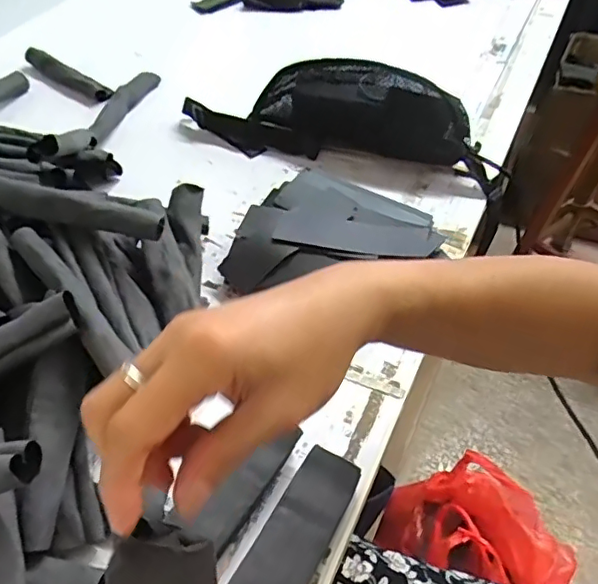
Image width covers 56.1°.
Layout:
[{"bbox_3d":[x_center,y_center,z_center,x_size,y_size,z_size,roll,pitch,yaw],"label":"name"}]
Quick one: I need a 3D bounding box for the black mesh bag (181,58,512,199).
[{"bbox_3d":[0.057,-0.223,0.700,0.391,0.103,0.101,14,49,9],"label":"black mesh bag"}]

